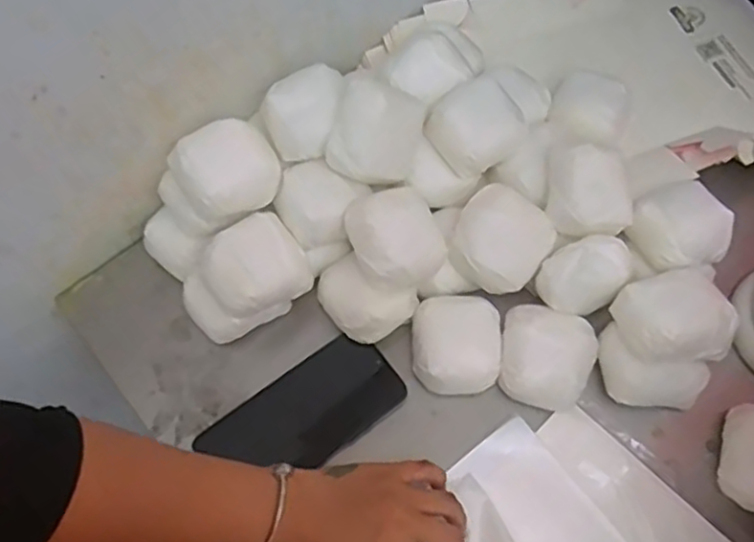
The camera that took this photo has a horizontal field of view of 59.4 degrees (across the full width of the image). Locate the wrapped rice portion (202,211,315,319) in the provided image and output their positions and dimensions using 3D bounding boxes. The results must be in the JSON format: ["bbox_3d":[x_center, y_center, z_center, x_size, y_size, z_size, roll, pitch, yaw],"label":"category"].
[{"bbox_3d":[-0.102,-0.004,0.555,0.081,0.042,0.073,-36,71,-16],"label":"wrapped rice portion"}]

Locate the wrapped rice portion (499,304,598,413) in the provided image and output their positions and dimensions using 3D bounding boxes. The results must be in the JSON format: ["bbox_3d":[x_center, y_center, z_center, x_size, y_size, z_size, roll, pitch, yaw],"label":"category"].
[{"bbox_3d":[0.143,0.072,0.559,0.077,0.056,0.081,17,67,6],"label":"wrapped rice portion"}]

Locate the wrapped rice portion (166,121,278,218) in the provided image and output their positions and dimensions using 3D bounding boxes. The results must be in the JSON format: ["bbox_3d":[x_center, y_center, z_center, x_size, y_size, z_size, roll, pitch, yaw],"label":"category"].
[{"bbox_3d":[-0.126,-0.090,0.550,0.082,0.043,0.067,-29,70,-13],"label":"wrapped rice portion"}]

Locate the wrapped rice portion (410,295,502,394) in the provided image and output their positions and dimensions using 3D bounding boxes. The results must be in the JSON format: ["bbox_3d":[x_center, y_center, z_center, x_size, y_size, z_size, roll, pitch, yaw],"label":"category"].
[{"bbox_3d":[0.069,0.064,0.566,0.078,0.038,0.081,-1,66,-2],"label":"wrapped rice portion"}]

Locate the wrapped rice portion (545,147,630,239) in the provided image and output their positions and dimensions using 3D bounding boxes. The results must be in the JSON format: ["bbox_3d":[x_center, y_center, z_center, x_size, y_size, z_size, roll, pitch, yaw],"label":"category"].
[{"bbox_3d":[0.185,-0.066,0.564,0.074,0.044,0.069,4,66,1],"label":"wrapped rice portion"}]

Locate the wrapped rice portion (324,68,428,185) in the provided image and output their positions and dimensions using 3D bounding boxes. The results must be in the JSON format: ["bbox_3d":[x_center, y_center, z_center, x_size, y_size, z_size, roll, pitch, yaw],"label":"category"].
[{"bbox_3d":[0.000,-0.120,0.553,0.069,0.047,0.084,20,67,8],"label":"wrapped rice portion"}]

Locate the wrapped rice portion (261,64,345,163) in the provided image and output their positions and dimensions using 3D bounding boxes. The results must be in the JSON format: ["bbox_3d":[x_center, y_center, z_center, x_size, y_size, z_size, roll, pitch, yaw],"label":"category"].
[{"bbox_3d":[-0.065,-0.136,0.565,0.062,0.046,0.066,0,66,-1],"label":"wrapped rice portion"}]

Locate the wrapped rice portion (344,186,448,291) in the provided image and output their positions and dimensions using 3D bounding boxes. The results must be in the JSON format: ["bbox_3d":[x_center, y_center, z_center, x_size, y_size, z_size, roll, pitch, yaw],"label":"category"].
[{"bbox_3d":[0.019,-0.029,0.553,0.077,0.050,0.077,0,66,-1],"label":"wrapped rice portion"}]

